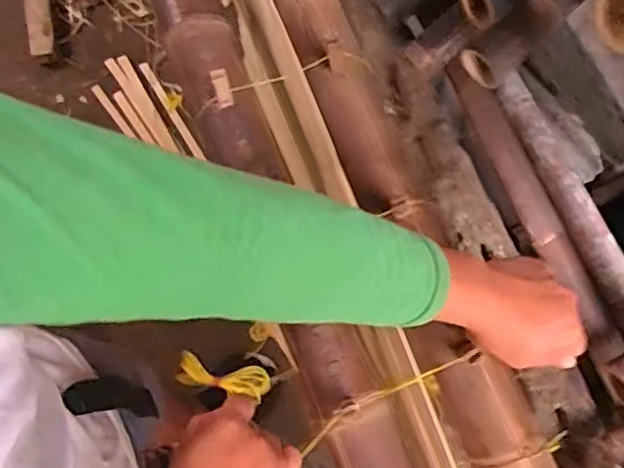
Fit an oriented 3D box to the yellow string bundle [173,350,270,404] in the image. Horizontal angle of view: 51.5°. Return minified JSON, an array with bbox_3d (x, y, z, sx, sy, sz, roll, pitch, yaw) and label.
[{"bbox_3d":[-0.087,0.141,0.639,0.091,0.018,0.032,12,78,-3],"label":"yellow string bundle"}]

